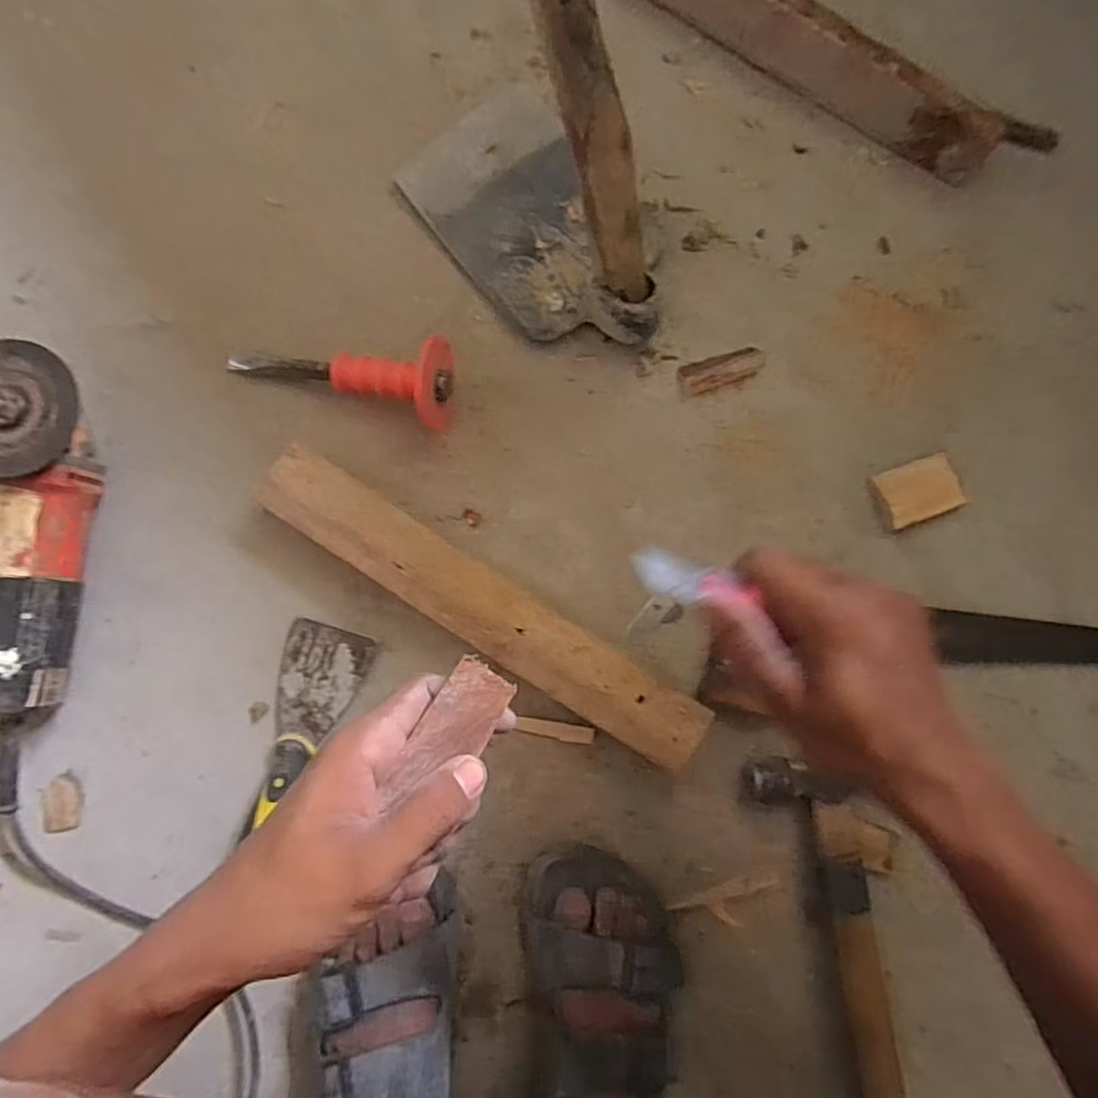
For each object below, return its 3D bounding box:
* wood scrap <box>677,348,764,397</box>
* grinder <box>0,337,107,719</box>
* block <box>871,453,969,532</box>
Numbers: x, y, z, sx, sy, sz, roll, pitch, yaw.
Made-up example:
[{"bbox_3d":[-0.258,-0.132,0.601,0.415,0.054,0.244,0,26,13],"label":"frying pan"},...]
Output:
[{"bbox_3d":[0.159,-0.165,0.573,0.080,0.016,0.032,-18,85,-6],"label":"wood scrap"},{"bbox_3d":[-0.405,-0.011,0.475,0.092,0.087,0.271,6,83,-4],"label":"grinder"},{"bbox_3d":[0.334,-0.052,0.562,0.073,0.020,0.052,-18,85,-6],"label":"block"}]

